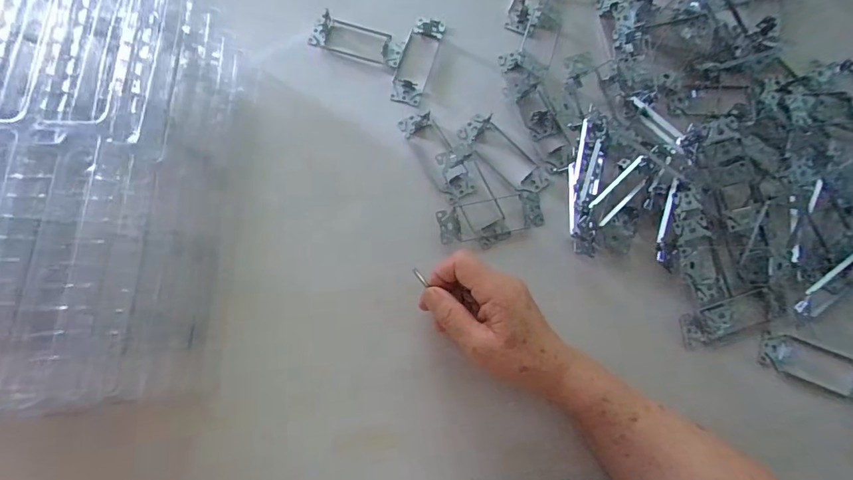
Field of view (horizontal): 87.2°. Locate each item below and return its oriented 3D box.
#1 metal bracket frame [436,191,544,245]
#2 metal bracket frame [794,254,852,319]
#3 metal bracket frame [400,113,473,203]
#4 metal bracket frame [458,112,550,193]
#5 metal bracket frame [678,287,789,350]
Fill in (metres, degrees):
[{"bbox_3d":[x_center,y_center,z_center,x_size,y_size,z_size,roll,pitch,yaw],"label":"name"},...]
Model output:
[{"bbox_3d":[0.064,-0.023,0.444,0.105,0.009,0.037,-12,78,-3],"label":"metal bracket frame"},{"bbox_3d":[0.389,0.039,0.421,0.106,0.014,0.028,-32,81,-6],"label":"metal bracket frame"},{"bbox_3d":[0.010,-0.088,0.459,0.039,0.012,0.104,-30,80,-7],"label":"metal bracket frame"},{"bbox_3d":[0.081,-0.089,0.460,0.038,0.015,0.105,-43,82,-9],"label":"metal bracket frame"},{"bbox_3d":[0.290,0.072,0.421,0.101,0.013,0.032,-18,79,-5],"label":"metal bracket frame"}]

